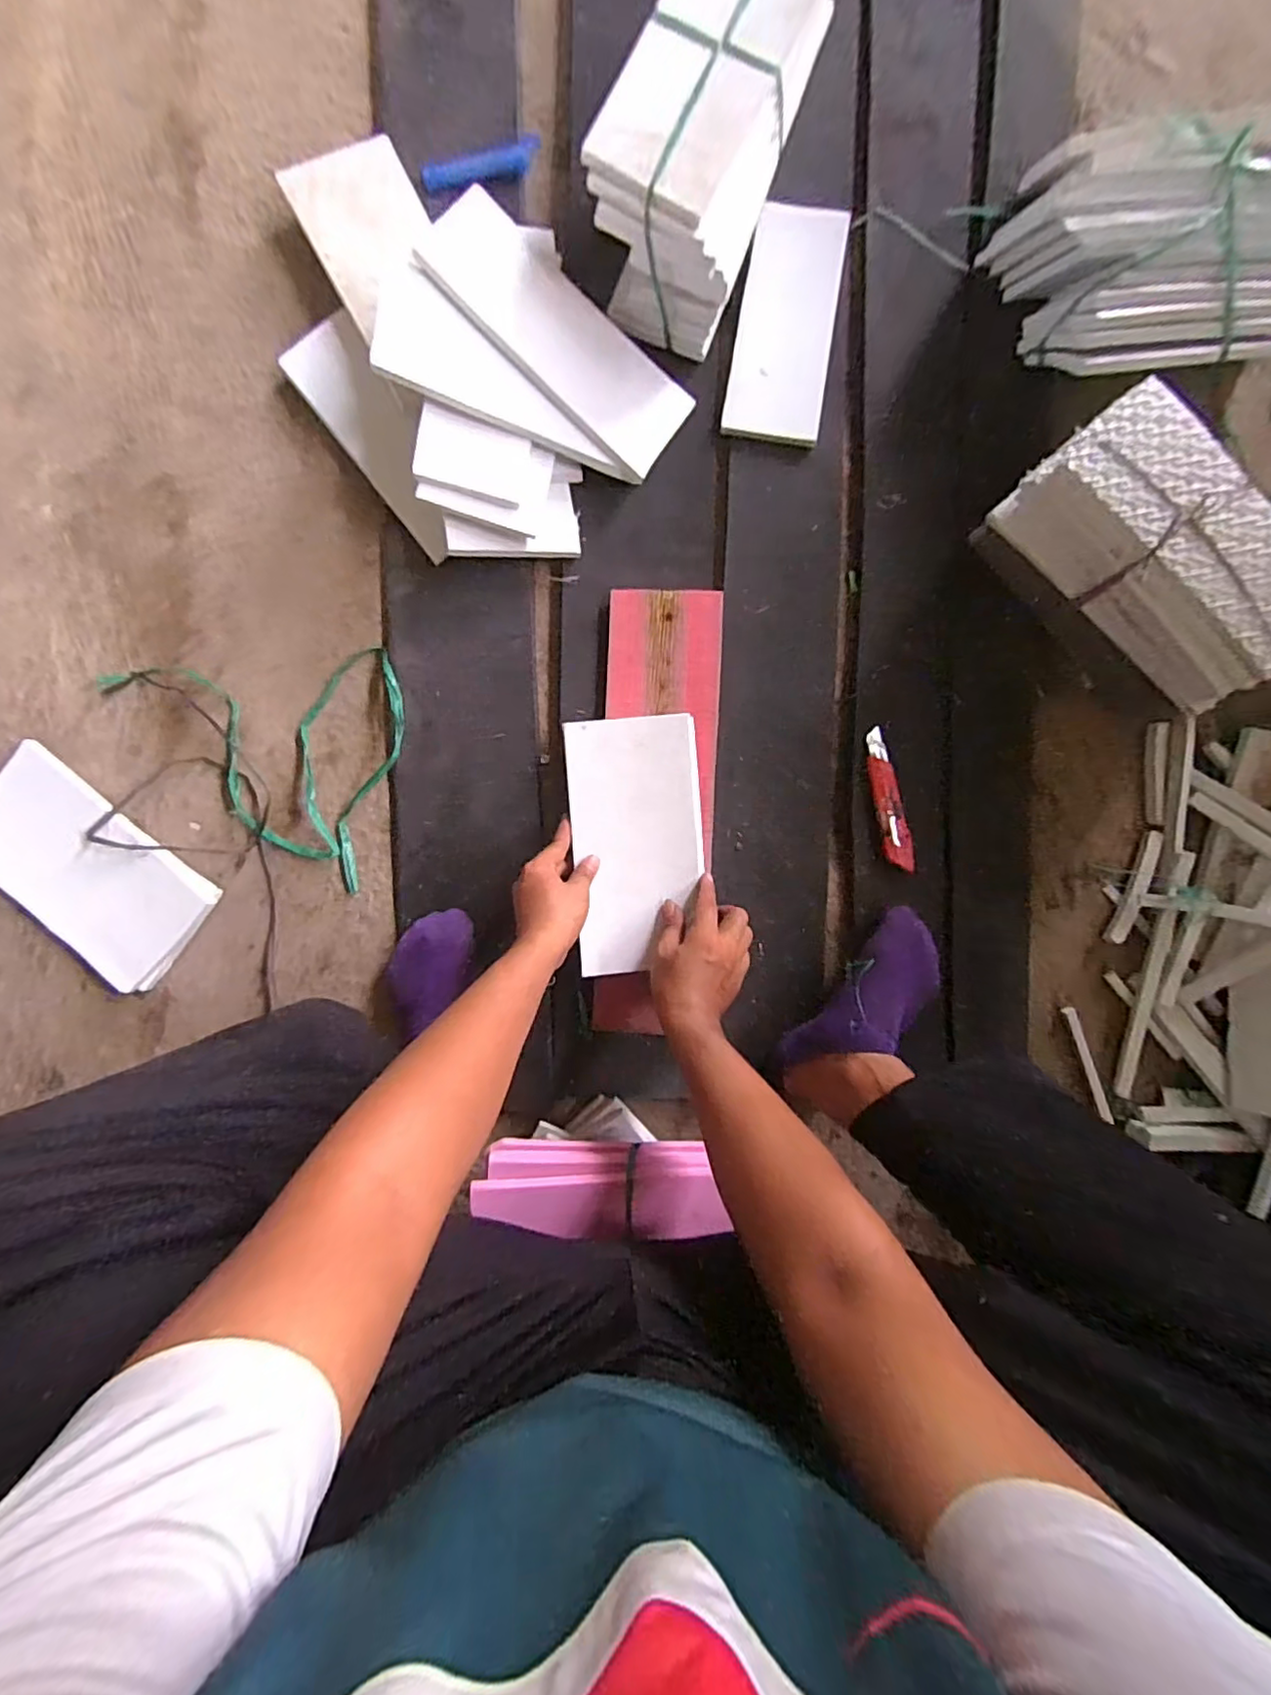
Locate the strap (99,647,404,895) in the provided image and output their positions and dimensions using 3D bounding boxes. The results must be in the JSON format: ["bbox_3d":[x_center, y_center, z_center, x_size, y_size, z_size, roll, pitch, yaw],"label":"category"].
[{"bbox_3d":[-0.430,-0.132,0.674,0.334,0.017,0.259,20,92,-2],"label":"strap"}]

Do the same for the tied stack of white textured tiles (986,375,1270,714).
[{"bbox_3d":[0.521,-0.293,0.594,0.141,0.086,0.289,-45,91,-1],"label":"tied stack of white textured tiles"}]

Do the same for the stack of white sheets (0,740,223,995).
[{"bbox_3d":[-0.610,0.028,0.671,0.266,0.024,0.154,40,91,-2],"label":"stack of white sheets"}]

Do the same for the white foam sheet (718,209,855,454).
[{"bbox_3d":[0.168,-0.579,0.670,0.102,0.013,0.253,9,92,-1],"label":"white foam sheet"}]

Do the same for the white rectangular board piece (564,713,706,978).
[{"bbox_3d":[0.003,-0.004,0.649,0.138,0.019,0.264,-5,93,-1],"label":"white rectangular board piece"}]

